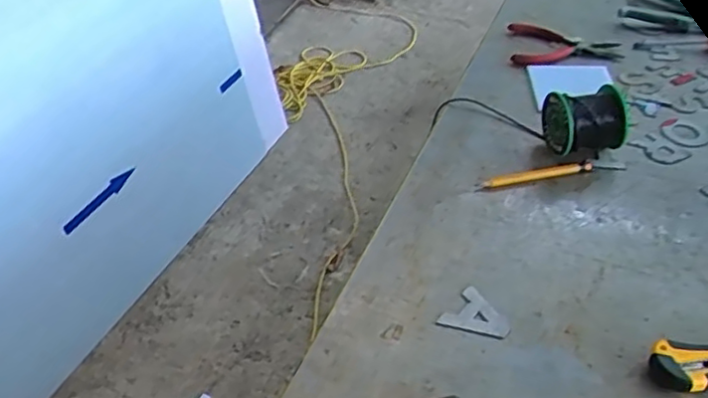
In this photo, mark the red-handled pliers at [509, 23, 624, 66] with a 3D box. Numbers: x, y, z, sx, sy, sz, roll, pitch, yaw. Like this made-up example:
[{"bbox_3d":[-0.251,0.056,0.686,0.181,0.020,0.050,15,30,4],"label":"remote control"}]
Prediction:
[{"bbox_3d":[0.305,-0.224,0.978,0.153,0.017,0.144,5,40,7],"label":"red-handled pliers"}]

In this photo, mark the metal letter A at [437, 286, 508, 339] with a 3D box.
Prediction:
[{"bbox_3d":[0.106,0.102,0.576,0.052,0.005,0.050,27,47,29],"label":"metal letter A"}]

